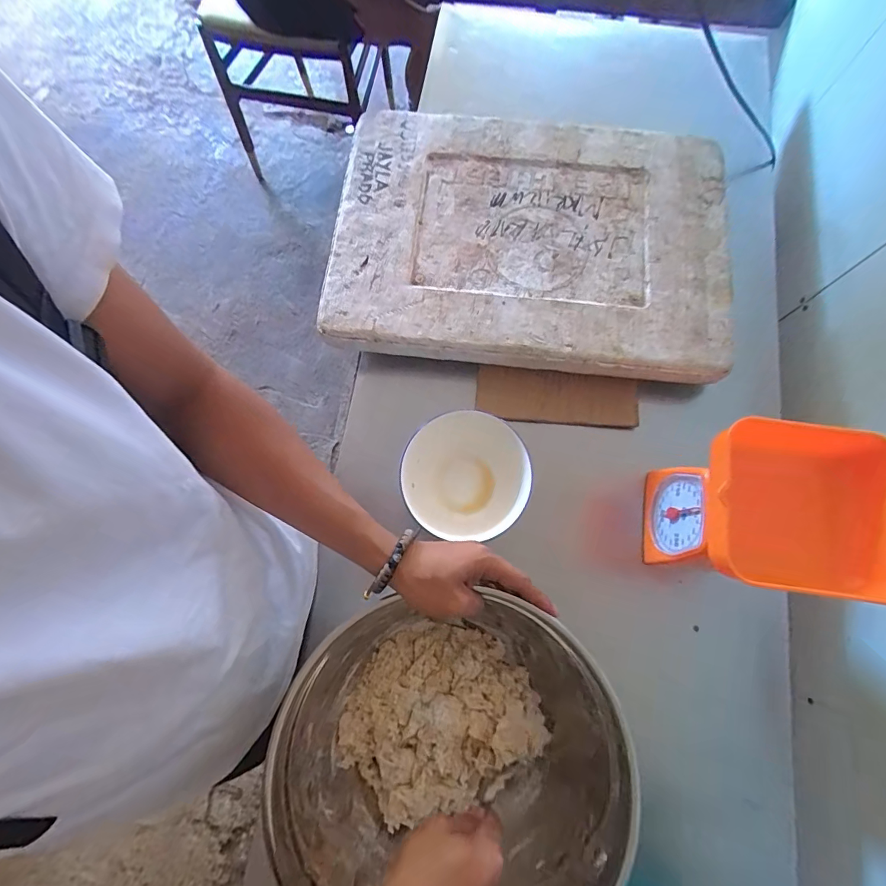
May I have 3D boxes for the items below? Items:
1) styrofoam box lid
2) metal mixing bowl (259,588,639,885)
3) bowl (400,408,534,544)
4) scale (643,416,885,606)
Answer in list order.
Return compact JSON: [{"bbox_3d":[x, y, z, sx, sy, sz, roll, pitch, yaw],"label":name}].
[{"bbox_3d":[0.118,-0.293,0.632,0.539,0.040,0.387,6,76,2],"label":"styrofoam box lid"},{"bbox_3d":[0.011,0.313,0.445,0.305,0.153,0.277,-17,76,-3],"label":"metal mixing bowl"},{"bbox_3d":[0.027,0.042,0.552,0.155,0.068,0.146,0,75,1],"label":"bowl"},{"bbox_3d":[0.335,0.080,0.473,0.146,0.193,0.143,9,76,3],"label":"scale"}]

